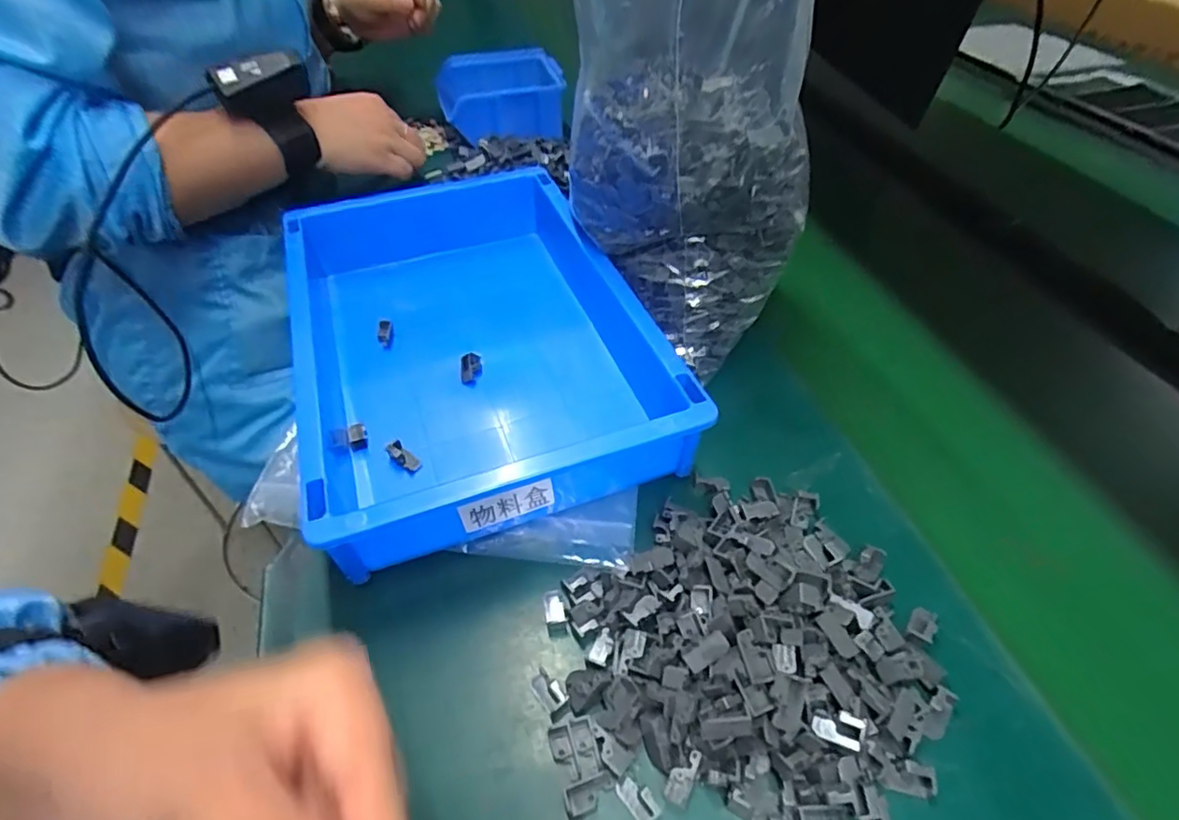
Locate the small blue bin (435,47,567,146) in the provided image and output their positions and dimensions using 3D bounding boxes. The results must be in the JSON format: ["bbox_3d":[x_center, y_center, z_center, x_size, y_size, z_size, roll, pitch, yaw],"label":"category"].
[{"bbox_3d":[-0.101,-0.360,0.682,0.130,0.064,0.141,-5,47,-7],"label":"small blue bin"}]

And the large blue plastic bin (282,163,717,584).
[{"bbox_3d":[-0.081,-0.056,0.402,0.214,0.065,0.307,-14,49,-16],"label":"large blue plastic bin"}]

